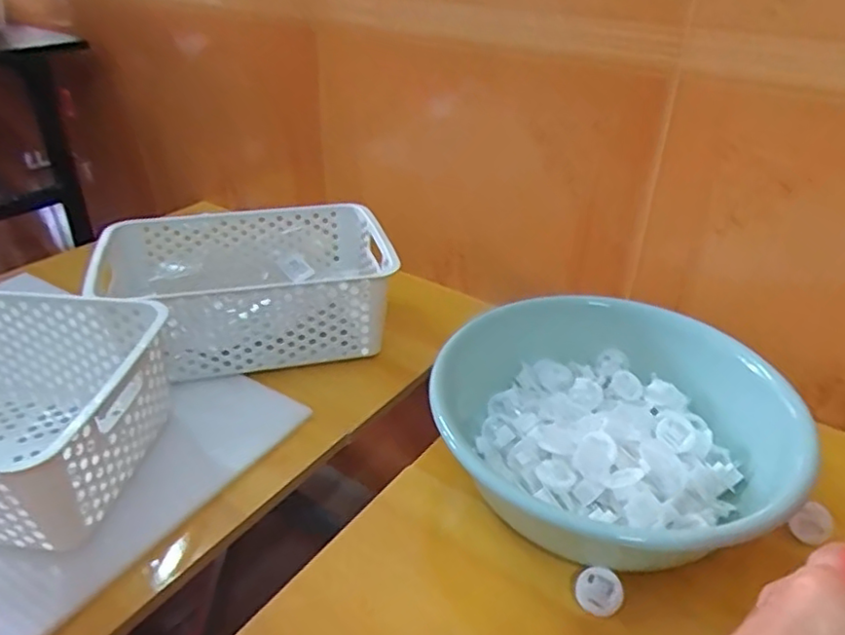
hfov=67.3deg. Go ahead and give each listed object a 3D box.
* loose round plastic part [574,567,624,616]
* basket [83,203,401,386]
[{"bbox_3d":[0.131,0.204,0.471,0.033,0.004,0.033,-2,73,6],"label":"loose round plastic part"},{"bbox_3d":[-0.197,-0.038,0.729,0.309,0.100,0.214,-8,34,-13],"label":"basket"}]

